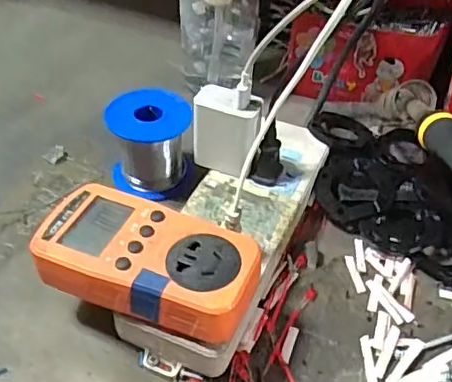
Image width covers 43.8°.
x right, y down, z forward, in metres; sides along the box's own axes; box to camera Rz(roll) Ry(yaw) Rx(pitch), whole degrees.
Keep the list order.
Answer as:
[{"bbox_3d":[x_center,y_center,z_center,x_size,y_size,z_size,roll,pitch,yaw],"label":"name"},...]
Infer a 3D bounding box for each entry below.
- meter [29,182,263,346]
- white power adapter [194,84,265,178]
[{"bbox_3d":[-0.047,0.040,0.336,0.130,0.028,0.074,16,45,14],"label":"meter"},{"bbox_3d":[0.003,-0.042,0.413,0.050,0.055,0.024,20,46,18],"label":"white power adapter"}]

